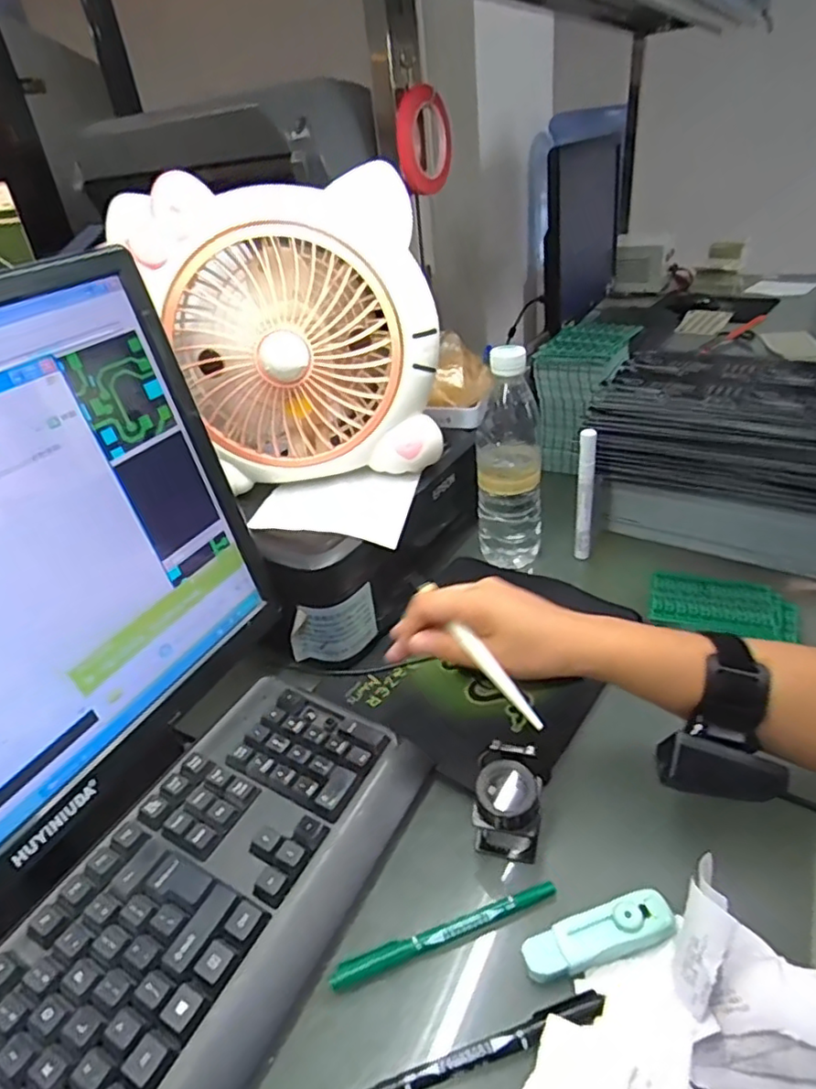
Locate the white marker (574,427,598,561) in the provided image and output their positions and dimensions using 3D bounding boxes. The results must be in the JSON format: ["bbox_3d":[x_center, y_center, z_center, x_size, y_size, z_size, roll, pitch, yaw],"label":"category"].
[{"bbox_3d":[0.179,-0.047,0.623,0.018,0.142,0.019,4,35,16],"label":"white marker"}]

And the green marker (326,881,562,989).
[{"bbox_3d":[0.023,0.225,0.360,0.138,0.007,0.012,-15,34,-12],"label":"green marker"}]

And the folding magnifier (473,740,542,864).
[{"bbox_3d":[0.065,0.167,0.400,0.043,0.057,0.051,4,35,16],"label":"folding magnifier"}]

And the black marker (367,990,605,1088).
[{"bbox_3d":[0.038,0.256,0.311,0.135,0.007,0.013,-15,34,-13],"label":"black marker"}]

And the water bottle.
[{"bbox_3d":[0.103,-0.081,0.623,0.064,0.232,0.074,1,34,12],"label":"water bottle"}]

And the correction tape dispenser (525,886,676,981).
[{"bbox_3d":[0.107,0.219,0.346,0.086,0.016,0.025,-13,34,-10],"label":"correction tape dispenser"}]

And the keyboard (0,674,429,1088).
[{"bbox_3d":[-0.152,0.244,0.330,0.150,0.033,0.430,12,38,27],"label":"keyboard"}]

